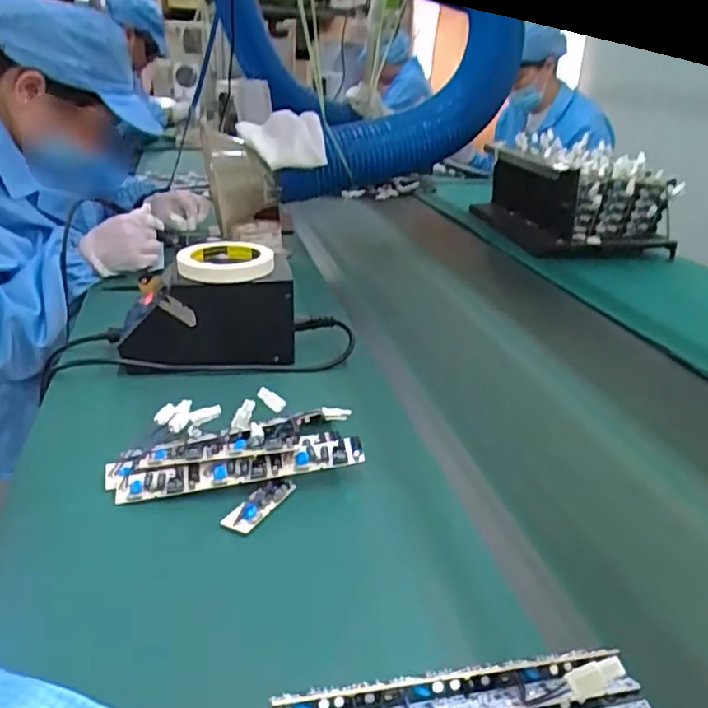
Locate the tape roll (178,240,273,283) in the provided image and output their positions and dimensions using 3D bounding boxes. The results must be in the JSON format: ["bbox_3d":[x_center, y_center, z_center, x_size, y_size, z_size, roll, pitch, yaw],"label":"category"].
[{"bbox_3d":[-0.139,-0.103,0.695,0.098,0.020,0.098,0,25,-6],"label":"tape roll"}]

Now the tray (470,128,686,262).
[{"bbox_3d":[0.447,-0.327,1.322,0.277,0.176,0.383,-1,25,-11],"label":"tray"}]

